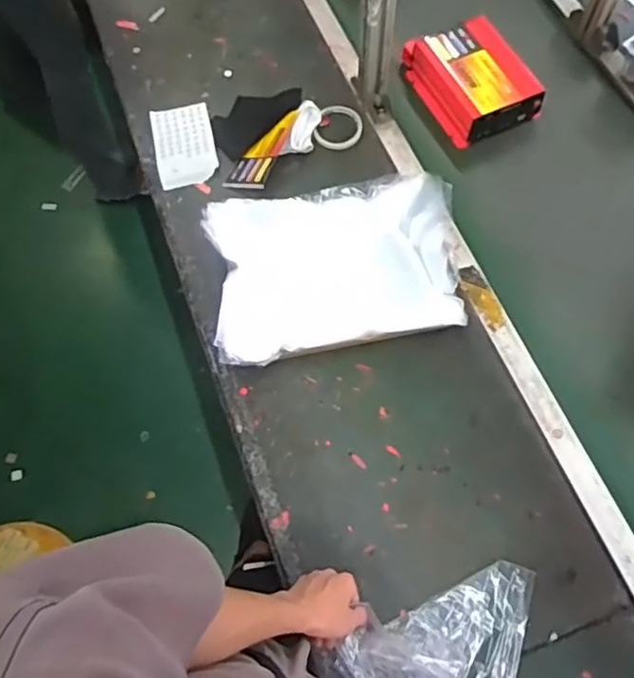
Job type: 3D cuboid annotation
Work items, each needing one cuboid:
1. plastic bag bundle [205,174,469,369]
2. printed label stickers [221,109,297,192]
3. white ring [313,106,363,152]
[{"bbox_3d":[0.030,-0.110,0.910,0.369,0.074,0.271,-9,66,-2],"label":"plastic bag bundle"},{"bbox_3d":[-0.089,-0.321,1.024,0.073,0.031,0.170,26,70,13],"label":"printed label stickers"},{"bbox_3d":[0.041,-0.369,1.050,0.077,0.013,0.093,16,68,8],"label":"white ring"}]

